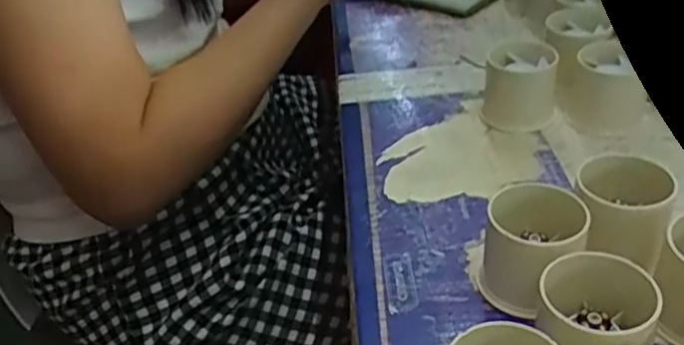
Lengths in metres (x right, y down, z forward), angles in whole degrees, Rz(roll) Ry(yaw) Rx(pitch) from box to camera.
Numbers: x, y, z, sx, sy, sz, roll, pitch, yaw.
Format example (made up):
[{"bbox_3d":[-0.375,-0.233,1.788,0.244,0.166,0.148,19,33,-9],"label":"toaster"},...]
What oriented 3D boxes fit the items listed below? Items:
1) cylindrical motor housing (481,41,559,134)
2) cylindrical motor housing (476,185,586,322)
[{"bbox_3d":[0.136,-0.069,0.498,0.052,0.046,0.058,8,38,20],"label":"cylindrical motor housing"},{"bbox_3d":[0.100,0.042,0.349,0.051,0.052,0.053,-5,36,4],"label":"cylindrical motor housing"}]

